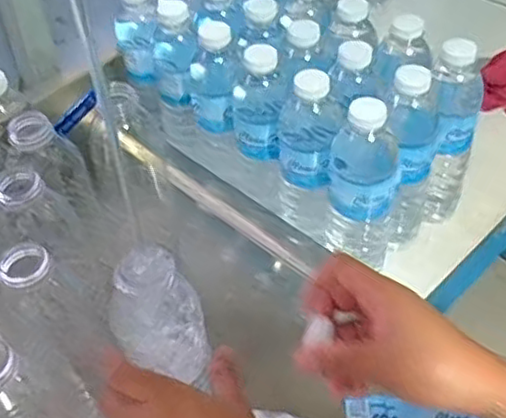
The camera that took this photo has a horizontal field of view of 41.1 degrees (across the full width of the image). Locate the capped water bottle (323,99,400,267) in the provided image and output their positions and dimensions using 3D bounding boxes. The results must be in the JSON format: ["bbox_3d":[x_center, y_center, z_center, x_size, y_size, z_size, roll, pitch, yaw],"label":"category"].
[{"bbox_3d":[0.100,-0.017,0.617,0.062,0.180,0.056,6,47,9],"label":"capped water bottle"}]

